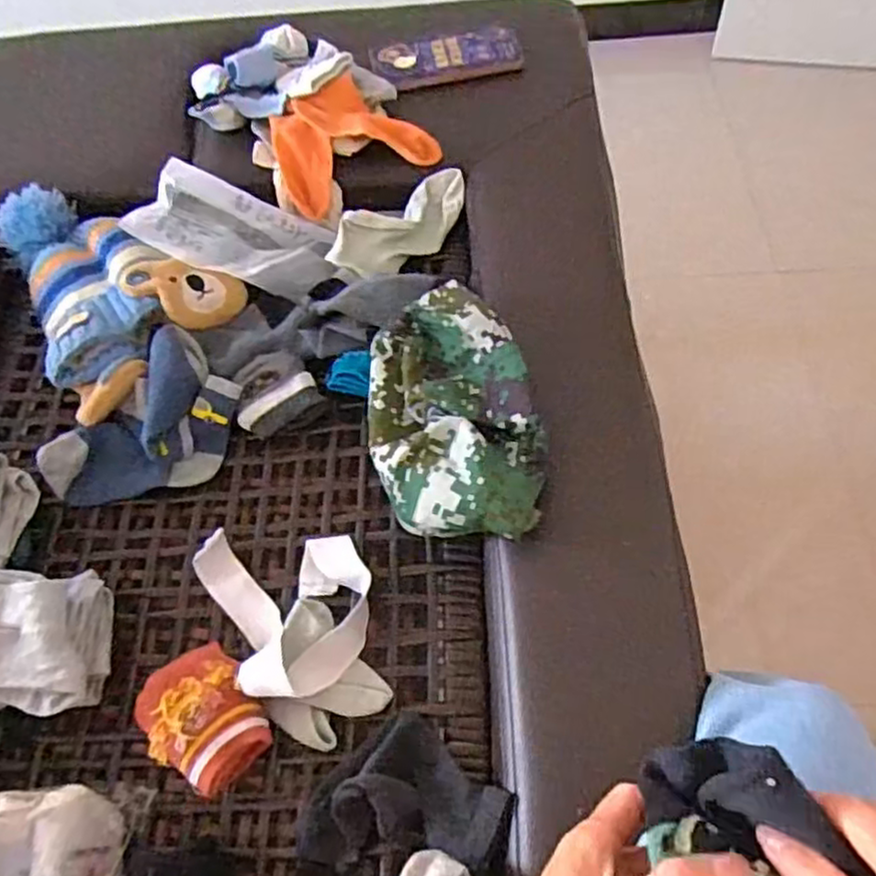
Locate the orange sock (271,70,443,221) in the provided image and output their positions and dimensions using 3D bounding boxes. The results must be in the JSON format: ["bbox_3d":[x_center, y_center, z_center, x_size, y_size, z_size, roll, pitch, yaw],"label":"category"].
[{"bbox_3d":[-0.090,-0.306,0.753,0.157,0.072,0.112,-20,61,-7],"label":"orange sock"}]

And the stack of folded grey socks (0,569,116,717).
[{"bbox_3d":[-0.299,0.152,0.545,0.095,0.068,0.110,-2,60,3],"label":"stack of folded grey socks"}]

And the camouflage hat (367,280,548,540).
[{"bbox_3d":[0.007,-0.022,0.573,0.132,0.060,0.225,-14,60,-3],"label":"camouflage hat"}]

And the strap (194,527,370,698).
[{"bbox_3d":[-0.114,0.121,0.566,0.115,0.042,0.149,-31,62,-13],"label":"strap"}]

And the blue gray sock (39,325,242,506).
[{"bbox_3d":[-0.254,-0.002,0.642,0.107,0.064,0.174,34,68,21],"label":"blue gray sock"}]

